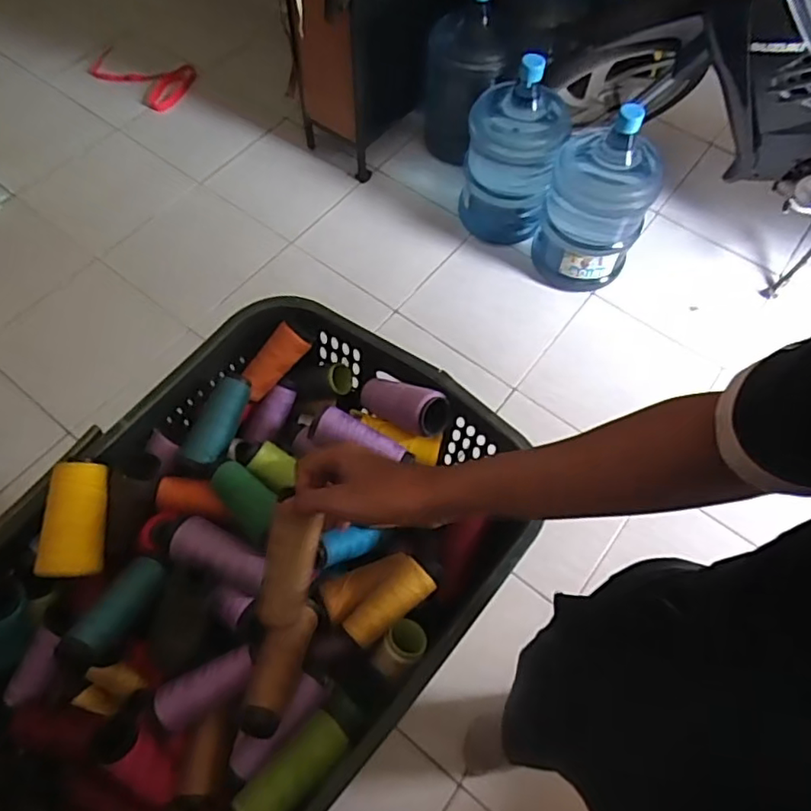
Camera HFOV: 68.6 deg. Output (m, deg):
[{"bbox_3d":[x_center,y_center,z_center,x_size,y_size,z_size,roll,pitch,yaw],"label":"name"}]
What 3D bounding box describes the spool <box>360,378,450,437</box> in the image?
[{"bbox_3d":[-0.004,0.000,0.687,0.121,0.052,0.048,20,61,40],"label":"spool"}]

